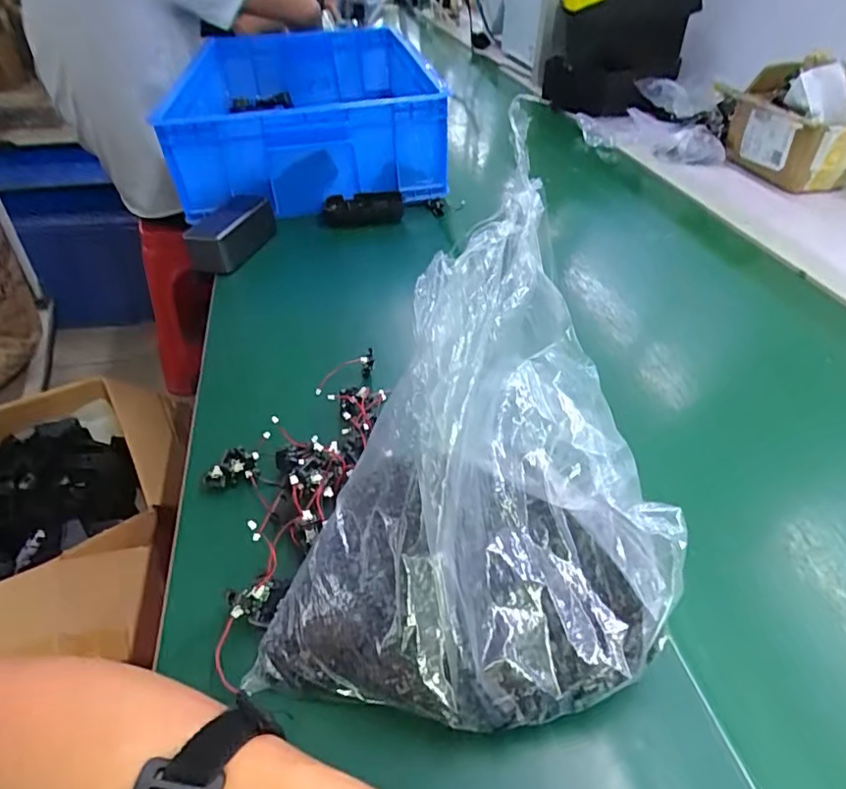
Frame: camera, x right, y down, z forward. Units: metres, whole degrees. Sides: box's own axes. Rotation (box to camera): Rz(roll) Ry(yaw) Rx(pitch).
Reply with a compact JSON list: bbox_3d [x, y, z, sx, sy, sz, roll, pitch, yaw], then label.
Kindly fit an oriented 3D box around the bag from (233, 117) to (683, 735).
[{"bbox_3d":[0.044,0.048,0.295,0.187,0.201,0.239,26,47,27],"label":"bag"}]

